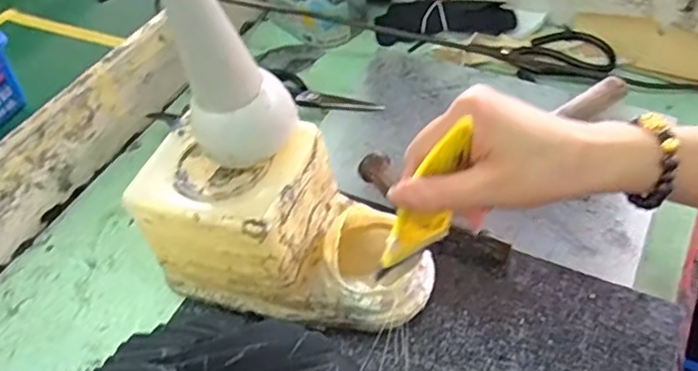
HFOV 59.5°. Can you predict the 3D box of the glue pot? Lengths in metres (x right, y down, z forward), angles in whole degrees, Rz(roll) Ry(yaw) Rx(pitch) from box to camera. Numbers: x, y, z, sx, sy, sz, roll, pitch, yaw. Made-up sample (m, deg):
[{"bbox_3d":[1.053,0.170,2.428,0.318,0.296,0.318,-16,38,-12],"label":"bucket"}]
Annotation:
[{"bbox_3d":[-0.041,0.034,0.439,0.196,0.111,0.097,13,51,16],"label":"glue pot"}]

